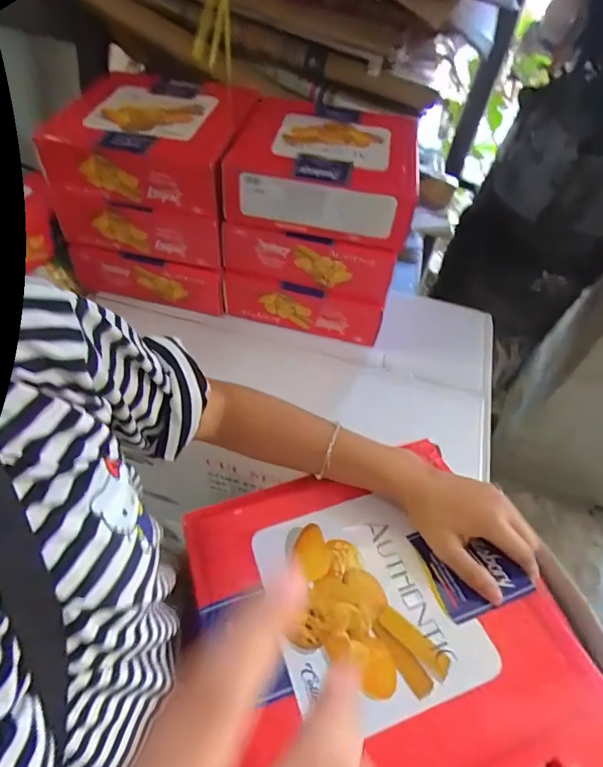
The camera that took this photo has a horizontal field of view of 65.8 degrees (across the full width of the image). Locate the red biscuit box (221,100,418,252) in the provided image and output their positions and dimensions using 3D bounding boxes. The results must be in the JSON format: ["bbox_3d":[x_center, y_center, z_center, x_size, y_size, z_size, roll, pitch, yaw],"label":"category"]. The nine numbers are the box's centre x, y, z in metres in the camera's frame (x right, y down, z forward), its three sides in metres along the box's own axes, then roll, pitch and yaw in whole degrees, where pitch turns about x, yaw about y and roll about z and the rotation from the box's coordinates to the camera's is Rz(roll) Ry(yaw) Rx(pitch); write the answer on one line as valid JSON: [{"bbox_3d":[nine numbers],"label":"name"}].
[{"bbox_3d":[0.041,-0.348,0.735,0.271,0.084,0.272,12,53,3],"label":"red biscuit box"}]

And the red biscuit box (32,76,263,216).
[{"bbox_3d":[-0.234,-0.399,0.750,0.279,0.086,0.270,9,53,1],"label":"red biscuit box"}]

